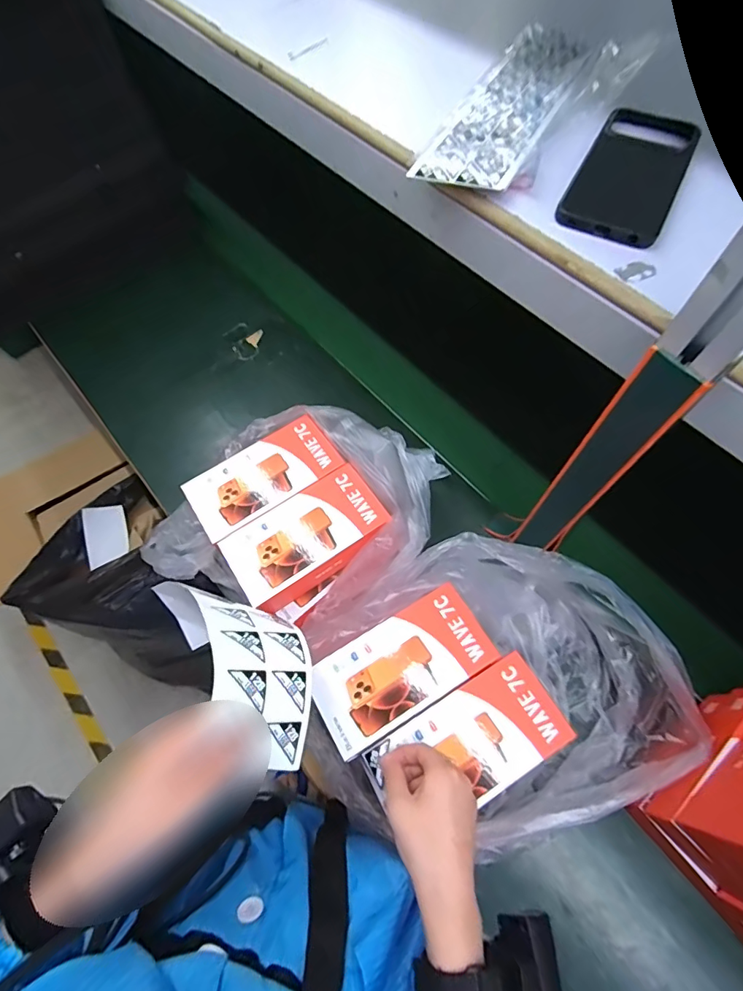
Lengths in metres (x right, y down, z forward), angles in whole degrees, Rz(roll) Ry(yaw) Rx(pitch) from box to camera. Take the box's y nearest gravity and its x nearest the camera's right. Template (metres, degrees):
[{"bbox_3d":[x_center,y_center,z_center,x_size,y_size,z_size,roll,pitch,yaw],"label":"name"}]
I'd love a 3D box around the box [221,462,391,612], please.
[{"bbox_3d":[-0.075,0.050,0.545,0.177,0.046,0.093,-32,69,-13],"label":"box"}]

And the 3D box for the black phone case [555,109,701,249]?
[{"bbox_3d":[0.215,-0.267,0.384,0.078,0.009,0.160,26,68,13],"label":"black phone case"}]

